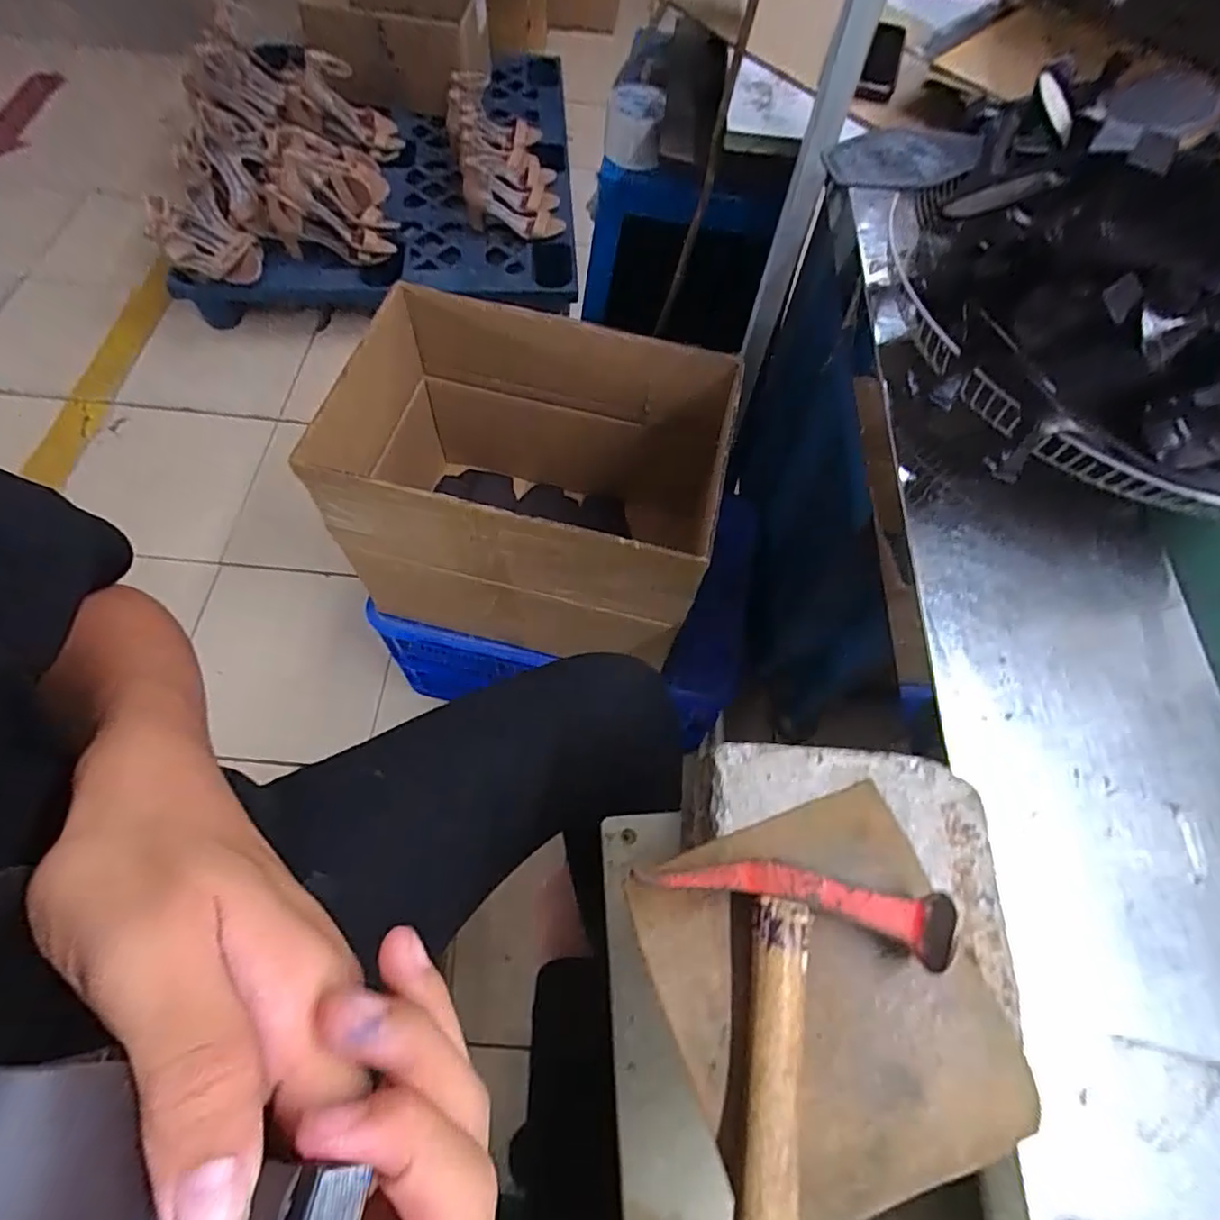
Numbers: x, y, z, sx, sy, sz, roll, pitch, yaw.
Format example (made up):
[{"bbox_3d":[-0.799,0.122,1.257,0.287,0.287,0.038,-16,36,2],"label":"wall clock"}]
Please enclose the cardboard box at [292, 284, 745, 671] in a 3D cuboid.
[{"bbox_3d":[-0.110,-0.152,0.853,0.473,0.344,0.313,14,64,3],"label":"cardboard box"}]

